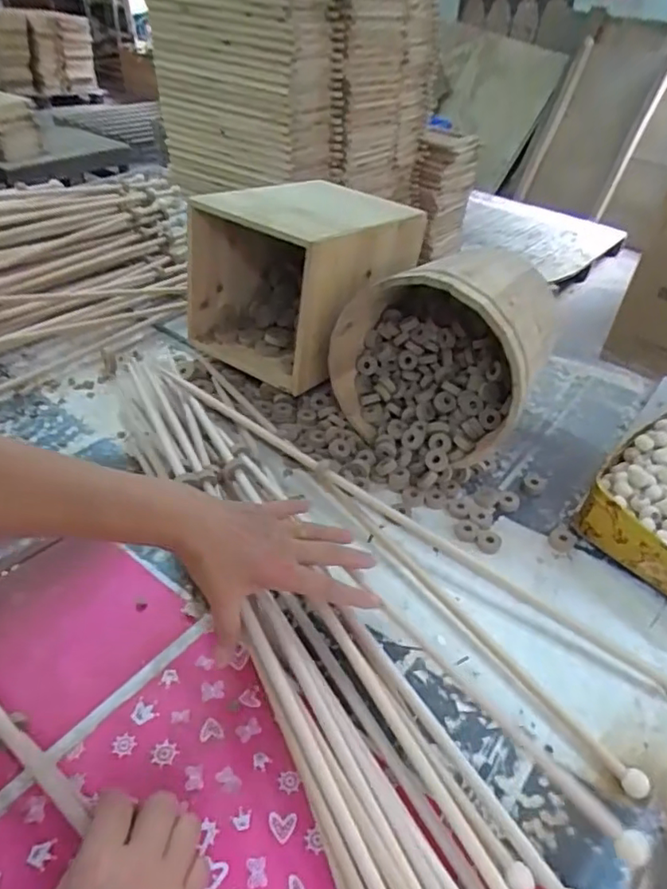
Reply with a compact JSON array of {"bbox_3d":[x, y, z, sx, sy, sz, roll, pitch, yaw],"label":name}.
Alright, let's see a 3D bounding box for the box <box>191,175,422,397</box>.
[{"bbox_3d":[-0.041,-0.248,0.818,0.240,0.193,0.276,27,45,25],"label":"box"}]

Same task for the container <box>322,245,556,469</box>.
[{"bbox_3d":[0.133,-0.126,0.709,0.228,0.204,0.208,20,42,18],"label":"container"}]

